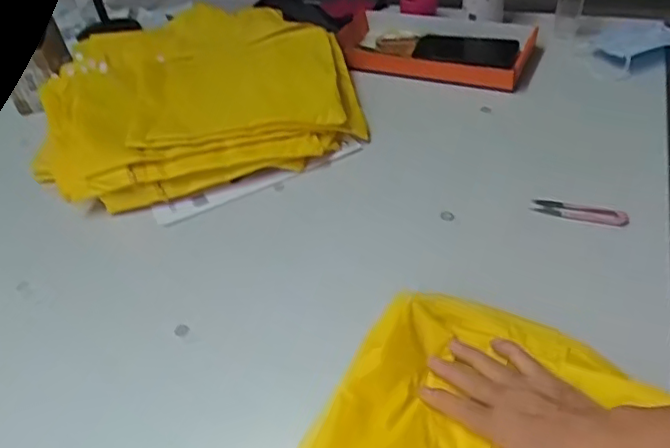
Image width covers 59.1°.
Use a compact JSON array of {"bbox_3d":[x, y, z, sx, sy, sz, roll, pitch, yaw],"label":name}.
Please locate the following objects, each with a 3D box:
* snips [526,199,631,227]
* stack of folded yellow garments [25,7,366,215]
[{"bbox_3d":[0.278,-0.015,0.672,0.101,0.013,0.019,10,45,17],"label":"snips"},{"bbox_3d":[-0.210,-0.204,0.900,0.460,0.068,0.429,-11,42,-6],"label":"stack of folded yellow garments"}]

